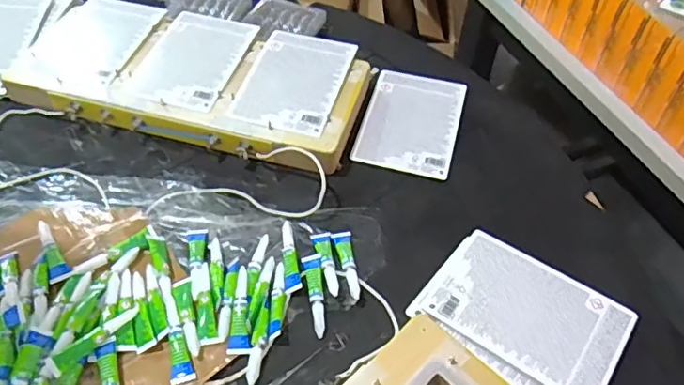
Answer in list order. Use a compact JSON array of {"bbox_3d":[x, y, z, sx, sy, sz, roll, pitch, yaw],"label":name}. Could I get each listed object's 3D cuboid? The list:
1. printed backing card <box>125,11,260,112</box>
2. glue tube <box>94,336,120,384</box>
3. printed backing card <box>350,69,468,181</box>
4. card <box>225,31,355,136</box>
[{"bbox_3d":[-0.186,-0.172,0.694,0.117,0.009,0.168,13,52,9],"label":"printed backing card"},{"bbox_3d":[-0.192,0.162,0.461,0.017,0.014,0.077,-16,54,-14],"label":"glue tube"},{"bbox_3d":[0.087,-0.092,0.687,0.115,0.008,0.169,13,52,9],"label":"printed backing card"},{"bbox_3d":[-0.057,-0.139,0.672,0.116,0.010,0.161,13,52,9],"label":"card"}]

